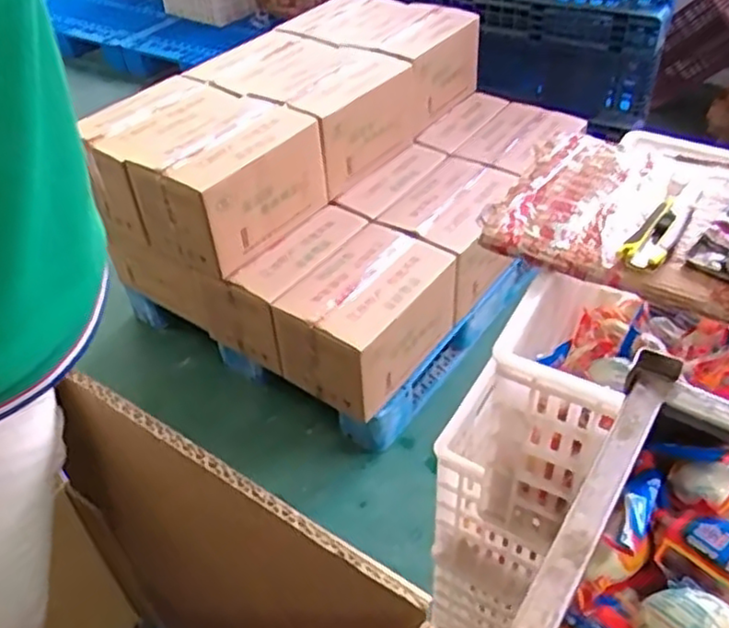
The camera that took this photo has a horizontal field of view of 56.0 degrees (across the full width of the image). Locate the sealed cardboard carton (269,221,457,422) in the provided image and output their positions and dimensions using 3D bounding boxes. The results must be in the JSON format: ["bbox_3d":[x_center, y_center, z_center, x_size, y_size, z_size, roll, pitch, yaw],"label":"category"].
[{"bbox_3d":[0.010,0.018,1.756,0.305,0.246,0.443,31,52,32],"label":"sealed cardboard carton"}]

